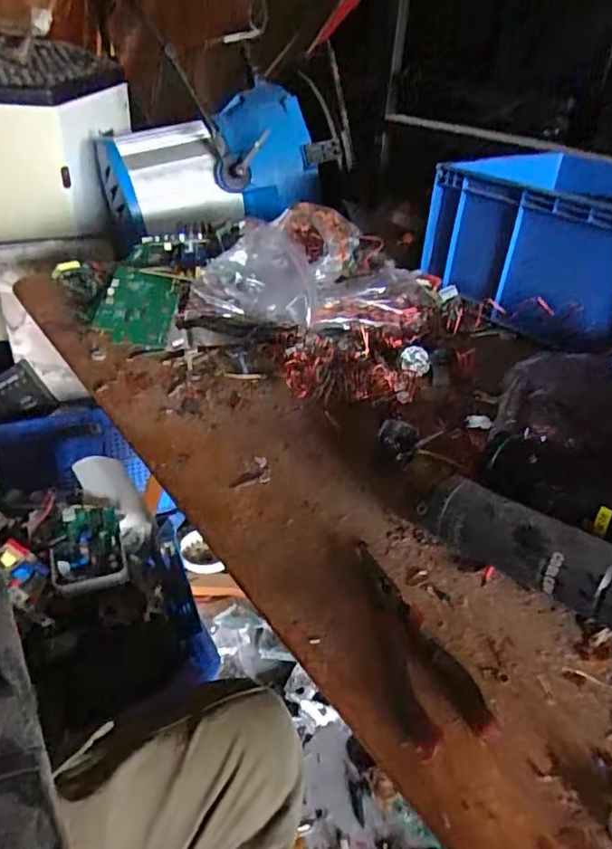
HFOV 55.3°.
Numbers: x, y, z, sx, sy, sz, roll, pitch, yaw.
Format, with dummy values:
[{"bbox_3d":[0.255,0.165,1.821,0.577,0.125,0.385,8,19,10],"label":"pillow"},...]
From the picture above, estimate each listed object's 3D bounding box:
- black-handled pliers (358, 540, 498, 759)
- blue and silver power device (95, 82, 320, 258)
[{"bbox_3d":[0.062,0.137,0.397,0.050,0.016,0.160,-8,36,-19],"label":"black-handled pliers"},{"bbox_3d":[-0.216,-0.536,1.258,0.462,0.255,0.230,-20,25,-1],"label":"blue and silver power device"}]

